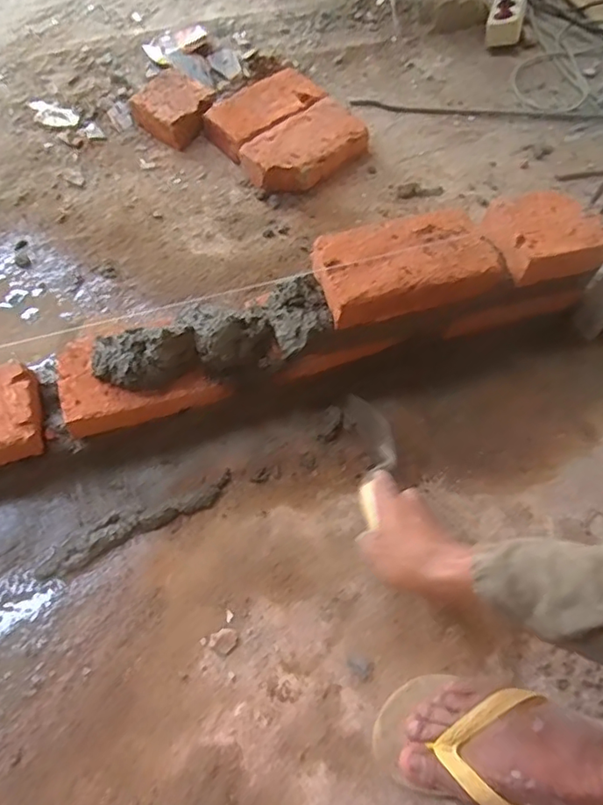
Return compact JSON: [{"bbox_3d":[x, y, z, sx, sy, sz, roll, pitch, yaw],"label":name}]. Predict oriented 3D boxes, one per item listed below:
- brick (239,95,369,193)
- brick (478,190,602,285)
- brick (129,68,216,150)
[{"bbox_3d":[0.011,-0.403,0.880,0.200,0.053,0.113,-36,71,-17],"label":"brick"},{"bbox_3d":[0.292,-0.204,0.657,0.152,0.043,0.107,-16,64,-10],"label":"brick"},{"bbox_3d":[-0.209,-0.495,0.917,0.126,0.068,0.115,31,67,12],"label":"brick"}]

